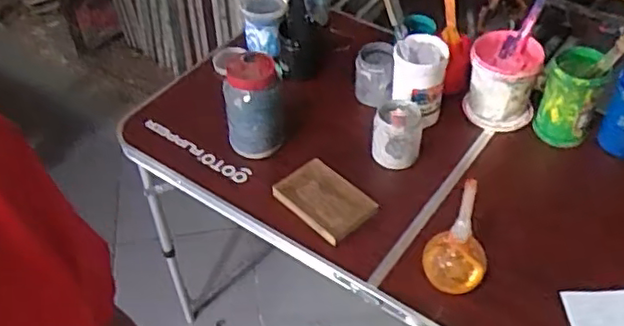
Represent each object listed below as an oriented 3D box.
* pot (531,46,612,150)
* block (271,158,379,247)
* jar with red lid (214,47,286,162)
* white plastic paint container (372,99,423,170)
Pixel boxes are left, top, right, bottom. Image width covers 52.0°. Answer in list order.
[{"bbox_3d":[0.467,-0.115,1.156,0.102,0.156,0.098,27,53,24],"label":"pot"},{"bbox_3d":[0.022,0.062,1.075,0.107,0.024,0.158,-32,54,-25],"label":"block"},{"bbox_3d":[-0.102,-0.104,1.123,0.108,0.191,0.082,-14,48,-11],"label":"jar with red lid"},{"bbox_3d":[0.152,-0.051,1.132,0.085,0.104,0.094,5,47,6],"label":"white plastic paint container"}]

